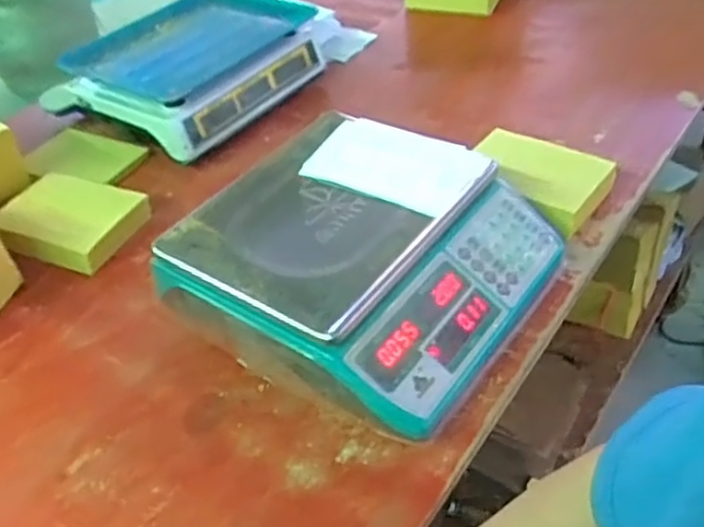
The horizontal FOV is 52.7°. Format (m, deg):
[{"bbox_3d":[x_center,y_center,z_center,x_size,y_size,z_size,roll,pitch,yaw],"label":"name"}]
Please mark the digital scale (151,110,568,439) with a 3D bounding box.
[{"bbox_3d":[0.013,-0.015,0.731,0.317,0.085,0.321,24,49,26],"label":"digital scale"}]

